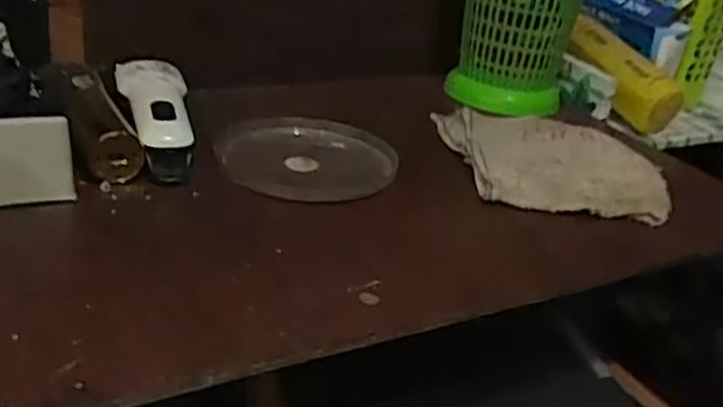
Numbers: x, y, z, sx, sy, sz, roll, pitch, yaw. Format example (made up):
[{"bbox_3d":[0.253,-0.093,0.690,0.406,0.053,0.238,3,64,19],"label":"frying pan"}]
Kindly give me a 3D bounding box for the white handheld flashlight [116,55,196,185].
[{"bbox_3d":[-0.151,-0.068,0.561,0.054,0.039,0.153,-2,29,-21],"label":"white handheld flashlight"}]

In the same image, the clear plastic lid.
[{"bbox_3d":[-0.041,-0.035,0.571,0.131,0.015,0.138,6,26,-3],"label":"clear plastic lid"}]

